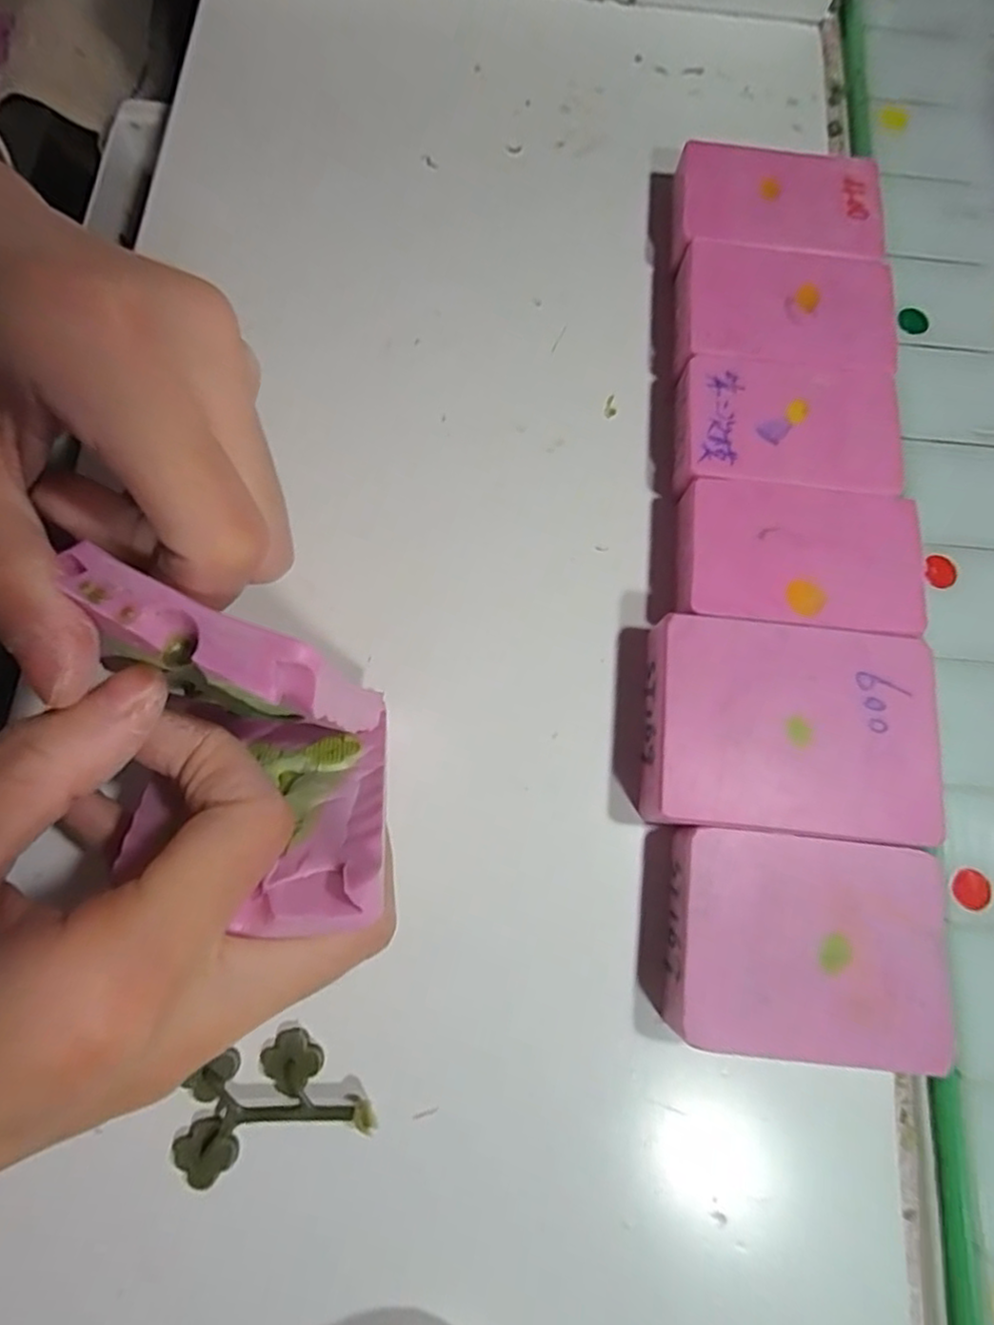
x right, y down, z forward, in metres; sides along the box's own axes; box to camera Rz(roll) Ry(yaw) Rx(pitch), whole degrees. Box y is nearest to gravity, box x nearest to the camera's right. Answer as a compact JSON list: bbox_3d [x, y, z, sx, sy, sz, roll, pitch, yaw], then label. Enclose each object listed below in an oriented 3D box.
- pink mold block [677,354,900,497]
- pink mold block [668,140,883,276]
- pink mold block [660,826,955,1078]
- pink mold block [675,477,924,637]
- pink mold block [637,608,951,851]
[{"bbox_3d":[0.091,-0.072,0.208,0.067,0.017,0.043,3,76,0],"label":"pink mold block"},{"bbox_3d":[0.096,-0.157,0.231,0.069,0.016,0.044,6,75,-3],"label":"pink mold block"},{"bbox_3d":[0.079,0.073,0.171,0.067,0.015,0.053,7,75,-3],"label":"pink mold block"},{"bbox_3d":[0.088,-0.030,0.197,0.068,0.016,0.043,7,75,-3],"label":"pink mold block"},{"bbox_3d":[0.080,0.019,0.184,0.080,0.019,0.056,6,75,-3],"label":"pink mold block"}]

